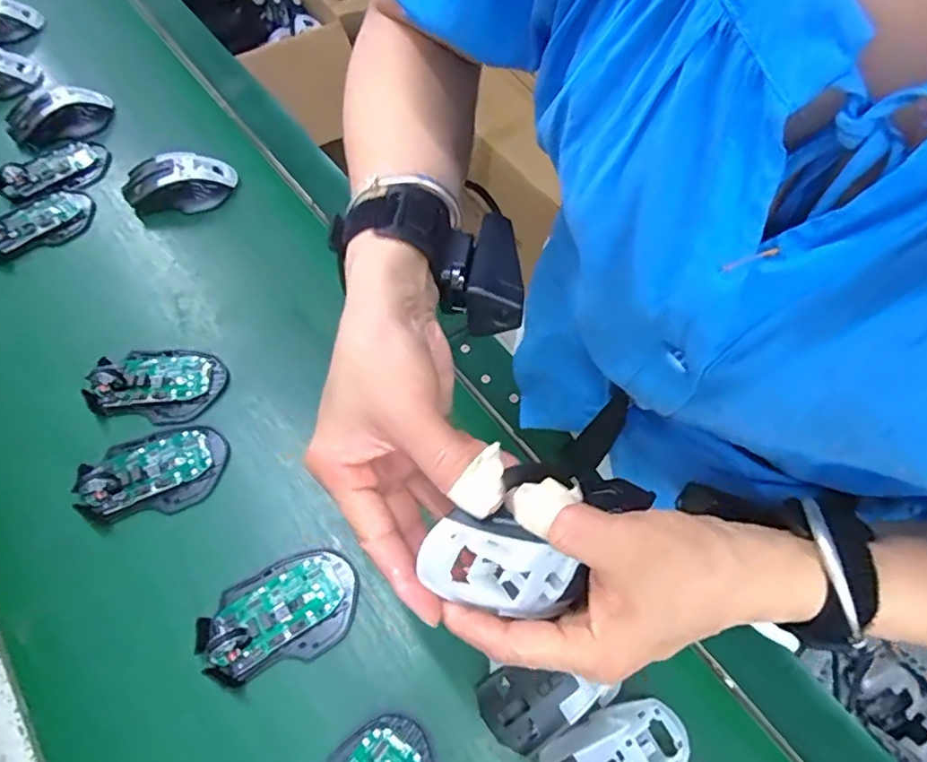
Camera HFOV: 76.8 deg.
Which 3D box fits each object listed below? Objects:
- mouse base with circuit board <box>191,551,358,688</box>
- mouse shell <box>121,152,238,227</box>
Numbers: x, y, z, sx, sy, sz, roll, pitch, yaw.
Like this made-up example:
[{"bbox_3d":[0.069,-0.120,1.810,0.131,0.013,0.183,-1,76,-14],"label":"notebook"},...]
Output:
[{"bbox_3d":[-0.135,0.167,0.426,0.113,0.025,0.073,-21,63,-13],"label":"mouse base with circuit board"},{"bbox_3d":[-0.310,-0.215,0.635,0.118,0.037,0.066,-14,62,-8],"label":"mouse shell"}]

